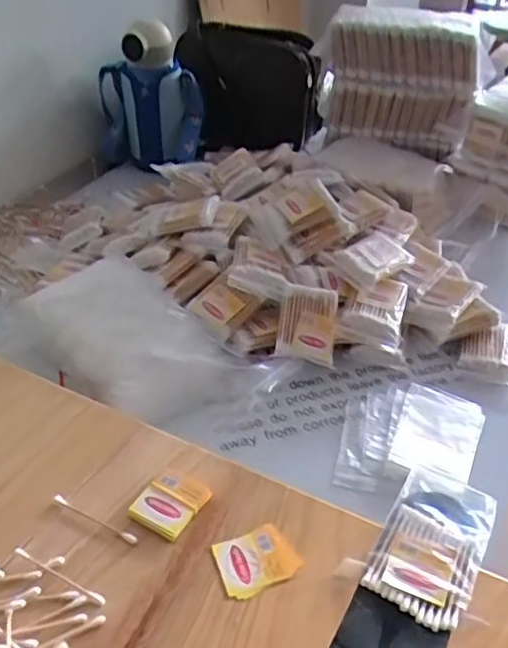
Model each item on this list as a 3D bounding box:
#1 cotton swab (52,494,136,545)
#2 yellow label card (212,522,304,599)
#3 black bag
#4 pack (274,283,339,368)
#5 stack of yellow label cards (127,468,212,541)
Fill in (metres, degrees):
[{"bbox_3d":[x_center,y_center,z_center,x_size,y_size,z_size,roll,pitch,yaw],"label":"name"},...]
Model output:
[{"bbox_3d":[-0.112,0.136,0.443,0.073,0.007,0.007,18,39,21],"label":"cotton swab"},{"bbox_3d":[0.002,0.156,0.423,0.051,0.004,0.041,-15,39,-21],"label":"yellow label card"},{"bbox_3d":[-0.017,-0.388,1.061,0.243,0.179,0.090,7,37,7],"label":"black bag"},{"bbox_3d":[0.054,-0.001,0.649,0.058,0.017,0.080,5,75,9],"label":"pack"},{"bbox_3d":[-0.060,0.128,0.454,0.042,0.010,0.047,22,41,25],"label":"stack of yellow label cards"}]

